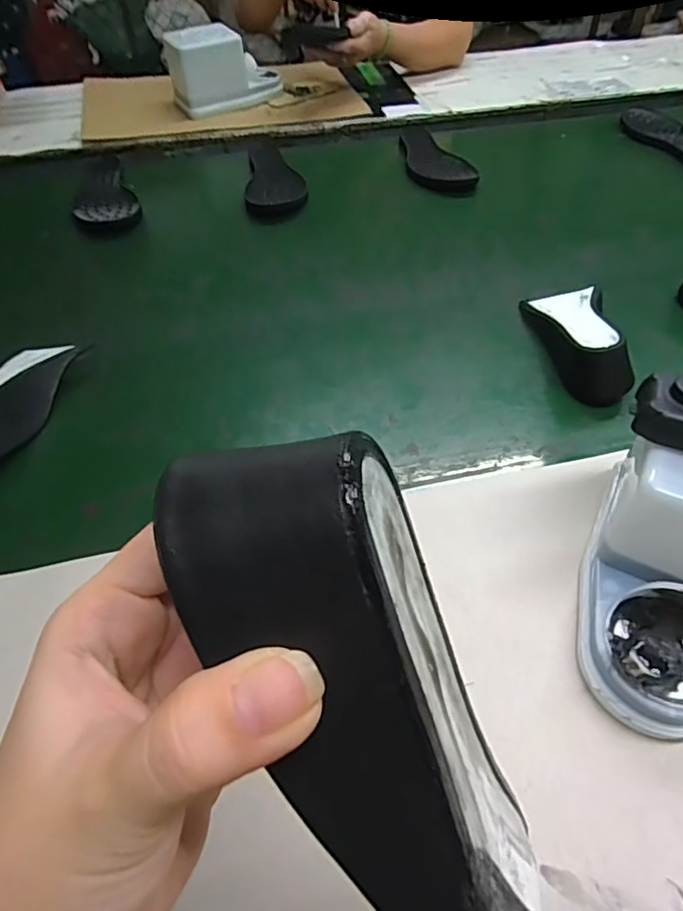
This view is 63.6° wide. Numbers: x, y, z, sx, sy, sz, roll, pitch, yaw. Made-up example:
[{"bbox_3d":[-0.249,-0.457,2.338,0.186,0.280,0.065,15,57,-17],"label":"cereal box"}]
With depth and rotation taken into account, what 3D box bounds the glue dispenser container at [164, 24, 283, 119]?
[{"bbox_3d":[-0.194,-0.661,0.947,0.192,0.114,0.083,-19,53,-14],"label":"glue dispenser container"}]

